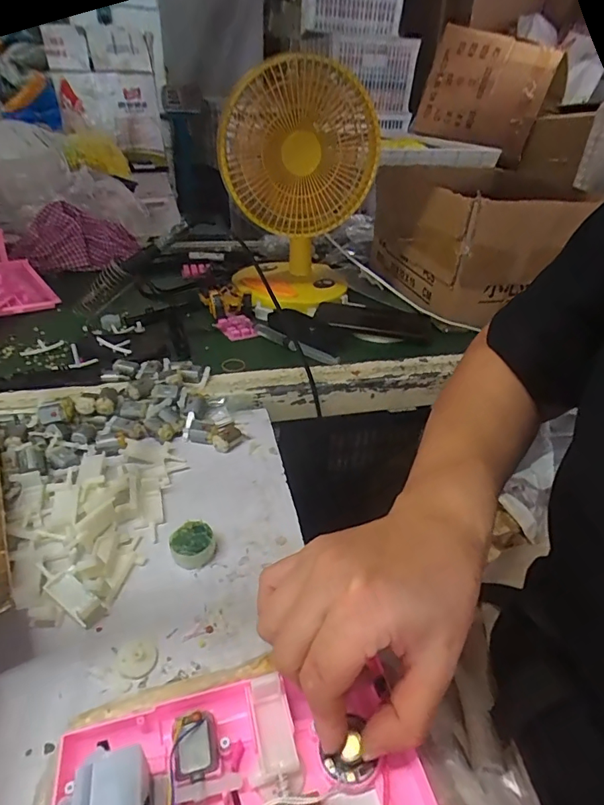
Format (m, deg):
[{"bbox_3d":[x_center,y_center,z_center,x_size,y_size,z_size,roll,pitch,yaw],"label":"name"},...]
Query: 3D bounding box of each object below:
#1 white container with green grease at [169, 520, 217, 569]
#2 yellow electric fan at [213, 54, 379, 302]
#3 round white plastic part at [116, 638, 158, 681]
[{"bbox_3d":[-0.083,0.108,0.364,0.032,0.015,0.031,3,34,-2],"label":"white container with green grease"},{"bbox_3d":[0.001,-0.309,0.703,0.194,0.306,0.177,8,34,5],"label":"yellow electric fan"},{"bbox_3d":[-0.102,0.157,0.298,0.023,0.010,0.024,3,34,-2],"label":"round white plastic part"}]

